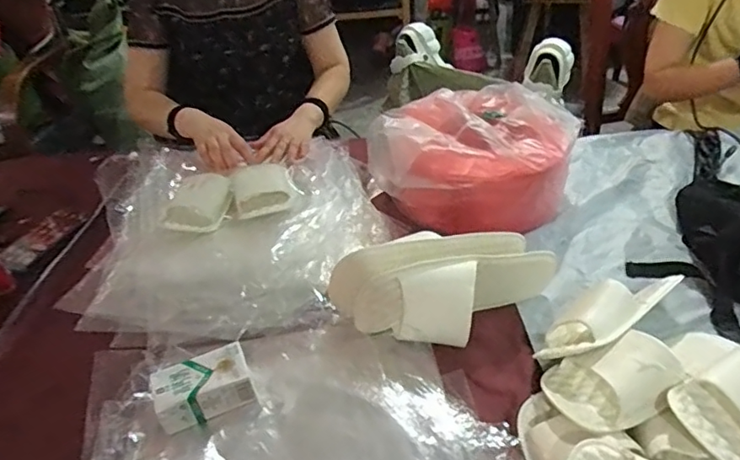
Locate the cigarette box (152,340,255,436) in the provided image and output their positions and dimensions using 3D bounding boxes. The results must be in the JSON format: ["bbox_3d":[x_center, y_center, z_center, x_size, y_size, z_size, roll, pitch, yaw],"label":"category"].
[{"bbox_3d":[-0.195,0.184,0.650,0.108,0.037,0.069,-19,41,-16],"label":"cigarette box"}]

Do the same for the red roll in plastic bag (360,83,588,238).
[{"bbox_3d":[0.169,-0.122,0.894,0.264,0.140,0.254,-4,39,3],"label":"red roll in plastic bag"}]

